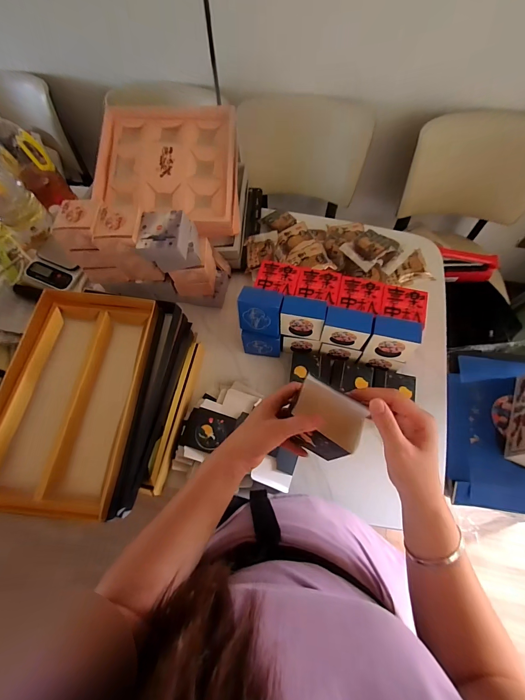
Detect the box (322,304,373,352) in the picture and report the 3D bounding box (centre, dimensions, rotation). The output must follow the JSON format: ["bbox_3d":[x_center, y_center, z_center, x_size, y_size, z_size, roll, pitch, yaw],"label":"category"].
[{"bbox_3d":[0.167,-0.041,0.629,0.088,0.080,0.049,15,69,9],"label":"box"}]

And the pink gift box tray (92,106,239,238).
[{"bbox_3d":[-0.238,-0.471,0.800,0.346,0.057,0.381,-2,80,-5],"label":"pink gift box tray"}]

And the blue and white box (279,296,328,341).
[{"bbox_3d":[0.083,-0.065,0.646,0.087,0.079,0.053,11,68,7],"label":"blue and white box"}]

